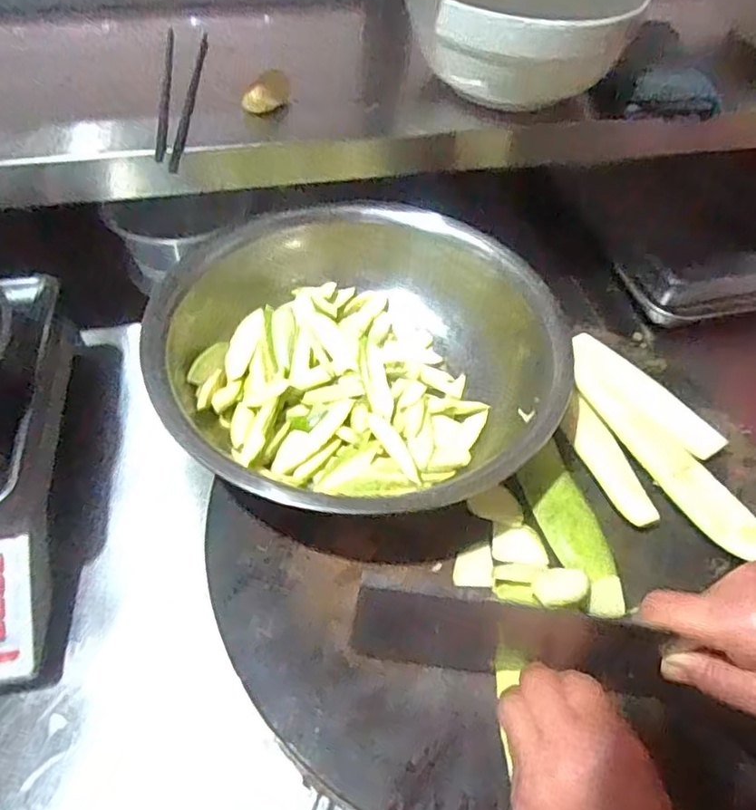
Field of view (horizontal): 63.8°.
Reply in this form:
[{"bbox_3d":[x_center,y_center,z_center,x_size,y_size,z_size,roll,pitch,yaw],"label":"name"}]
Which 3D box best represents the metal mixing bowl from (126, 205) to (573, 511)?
[{"bbox_3d":[-0.019,-0.054,0.514,0.308,0.081,0.313,2,52,-2],"label":"metal mixing bowl"}]

